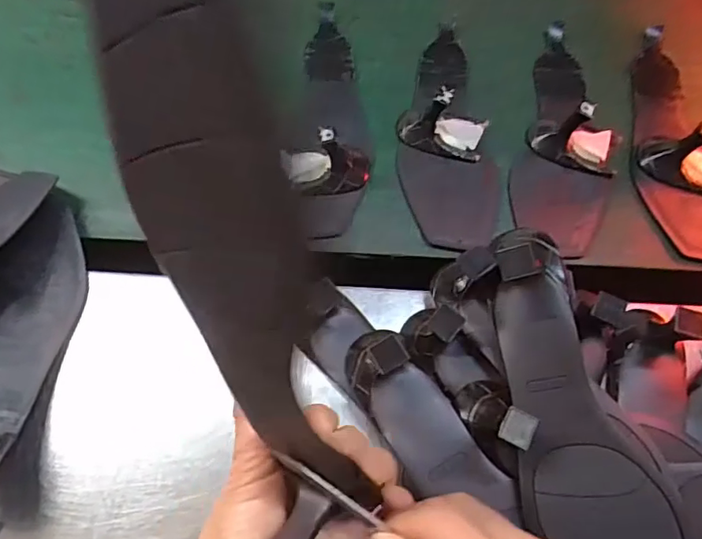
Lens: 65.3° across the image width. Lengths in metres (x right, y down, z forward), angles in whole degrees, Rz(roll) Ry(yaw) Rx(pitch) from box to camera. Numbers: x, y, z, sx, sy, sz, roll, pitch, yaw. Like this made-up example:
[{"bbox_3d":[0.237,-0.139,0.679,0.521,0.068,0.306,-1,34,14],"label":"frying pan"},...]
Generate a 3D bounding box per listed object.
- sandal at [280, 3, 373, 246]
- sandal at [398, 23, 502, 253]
[{"bbox_3d":[-0.025,-0.153,0.495,0.085,0.049,0.261,-4,65,-4],"label":"sandal"},{"bbox_3d":[0.083,-0.137,0.489,0.083,0.046,0.237,-5,65,-4],"label":"sandal"}]

